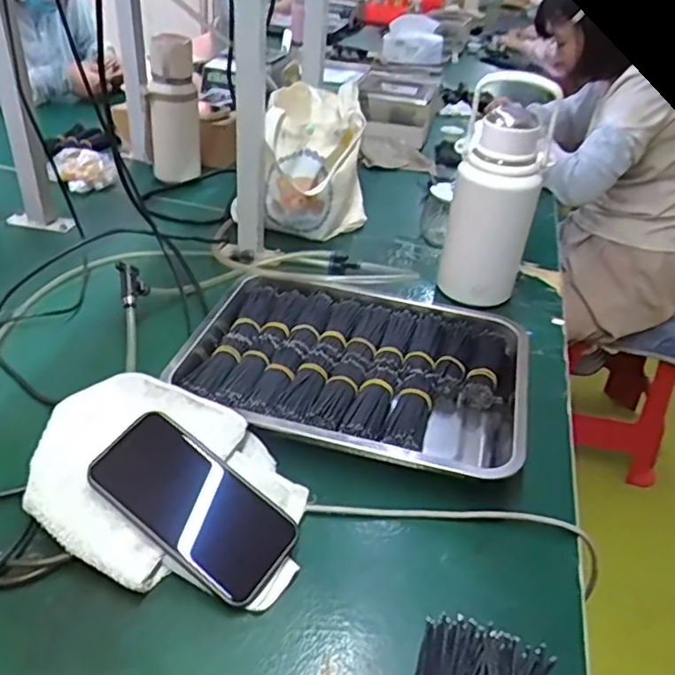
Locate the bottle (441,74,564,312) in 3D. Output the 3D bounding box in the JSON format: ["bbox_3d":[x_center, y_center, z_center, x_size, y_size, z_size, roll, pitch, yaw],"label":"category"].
[{"bbox_3d":[0.204,-0.190,0.792,0.102,0.278,0.142,13,36,10],"label":"bottle"}]

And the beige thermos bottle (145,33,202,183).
[{"bbox_3d":[-0.272,-0.370,1.022,0.087,0.238,0.069,-5,39,-14],"label":"beige thermos bottle"}]

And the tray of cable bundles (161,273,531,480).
[{"bbox_3d":[0.021,0.020,0.663,0.347,0.054,0.275,12,38,9],"label":"tray of cable bundles"}]

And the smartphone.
[{"bbox_3d":[-0.113,0.132,0.485,0.161,0.012,0.078,37,58,9],"label":"smartphone"}]

